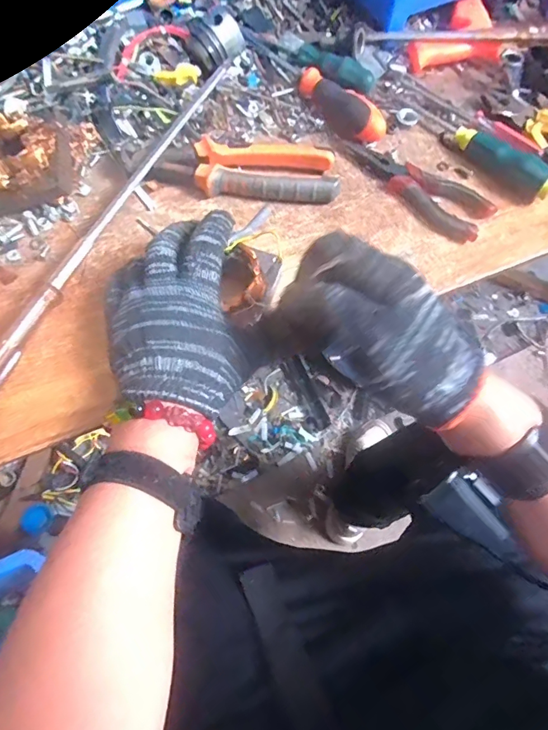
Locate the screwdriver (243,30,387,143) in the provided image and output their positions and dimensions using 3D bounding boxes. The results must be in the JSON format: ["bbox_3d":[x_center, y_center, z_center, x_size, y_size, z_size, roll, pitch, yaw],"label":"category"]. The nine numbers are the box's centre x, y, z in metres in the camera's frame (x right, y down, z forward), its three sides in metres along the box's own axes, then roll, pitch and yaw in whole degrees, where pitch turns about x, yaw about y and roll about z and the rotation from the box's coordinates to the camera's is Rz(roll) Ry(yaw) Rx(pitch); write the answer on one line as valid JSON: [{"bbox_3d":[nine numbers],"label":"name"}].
[{"bbox_3d":[0.044,-0.292,0.454,0.033,0.029,0.188,-35,71,-17],"label":"screwdriver"}]

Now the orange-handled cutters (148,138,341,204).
[{"bbox_3d":[-0.024,-0.180,0.411,0.165,0.023,0.048,6,65,0],"label":"orange-handled cutters"}]

